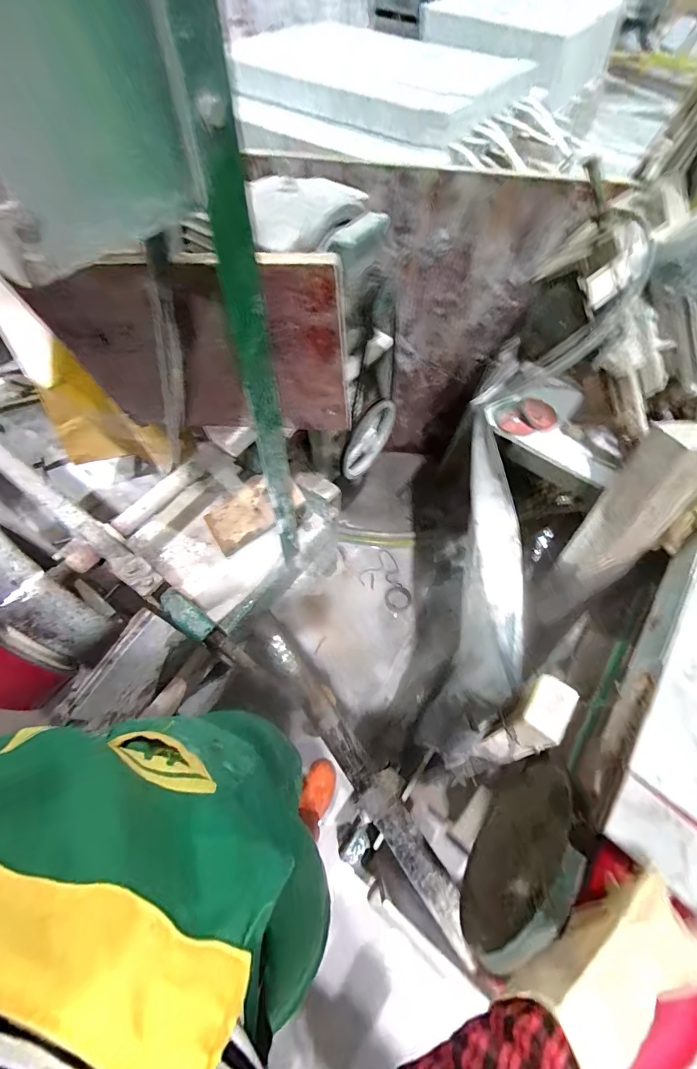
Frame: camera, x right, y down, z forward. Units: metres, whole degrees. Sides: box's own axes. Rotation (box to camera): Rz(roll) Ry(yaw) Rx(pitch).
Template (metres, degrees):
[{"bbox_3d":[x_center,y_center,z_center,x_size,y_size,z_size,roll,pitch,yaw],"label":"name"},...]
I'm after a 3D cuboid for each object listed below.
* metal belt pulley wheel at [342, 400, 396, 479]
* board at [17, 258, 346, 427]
[{"bbox_3d":[0.049,-0.236,0.963,0.029,0.184,0.201,36,67,17],"label":"metal belt pulley wheel"},{"bbox_3d":[-0.199,-0.246,0.561,0.392,0.290,0.024,2,69,5],"label":"board"}]

